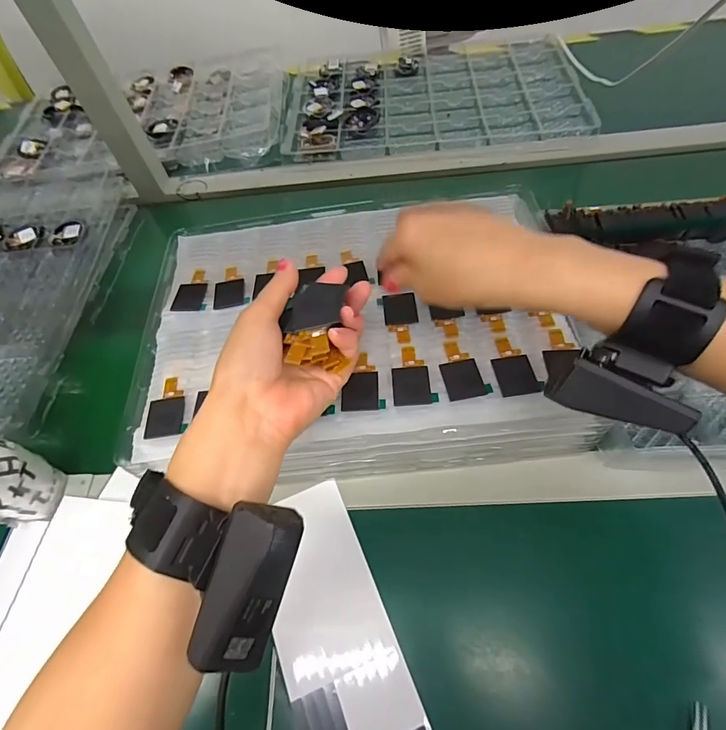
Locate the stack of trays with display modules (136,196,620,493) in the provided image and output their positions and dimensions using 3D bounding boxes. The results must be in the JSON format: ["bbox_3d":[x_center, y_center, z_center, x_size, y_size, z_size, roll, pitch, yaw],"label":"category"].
[{"bbox_3d":[-0.005,-0.037,0.393,0.359,0.073,0.264,-6,58,2],"label":"stack of trays with display modules"}]

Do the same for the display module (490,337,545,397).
[{"bbox_3d":[0.113,0.000,0.317,0.029,0.004,0.050,-9,58,1],"label":"display module"}]

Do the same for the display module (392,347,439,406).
[{"bbox_3d":[0.038,0.008,0.322,0.031,0.004,0.049,-4,58,4],"label":"display module"}]

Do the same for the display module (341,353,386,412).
[{"bbox_3d":[0.000,0.013,0.323,0.031,0.004,0.046,-4,58,4],"label":"display module"}]

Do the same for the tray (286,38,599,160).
[{"bbox_3d":[0.102,-0.420,0.663,0.432,0.025,0.275,-3,58,3],"label":"tray"}]

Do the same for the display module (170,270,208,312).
[{"bbox_3d":[-0.159,-0.070,0.397,0.030,0.004,0.049,0,61,0],"label":"display module"}]

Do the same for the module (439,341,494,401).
[{"bbox_3d":[0.075,0.002,0.321,0.031,0.004,0.050,-11,58,-1],"label":"module"}]

